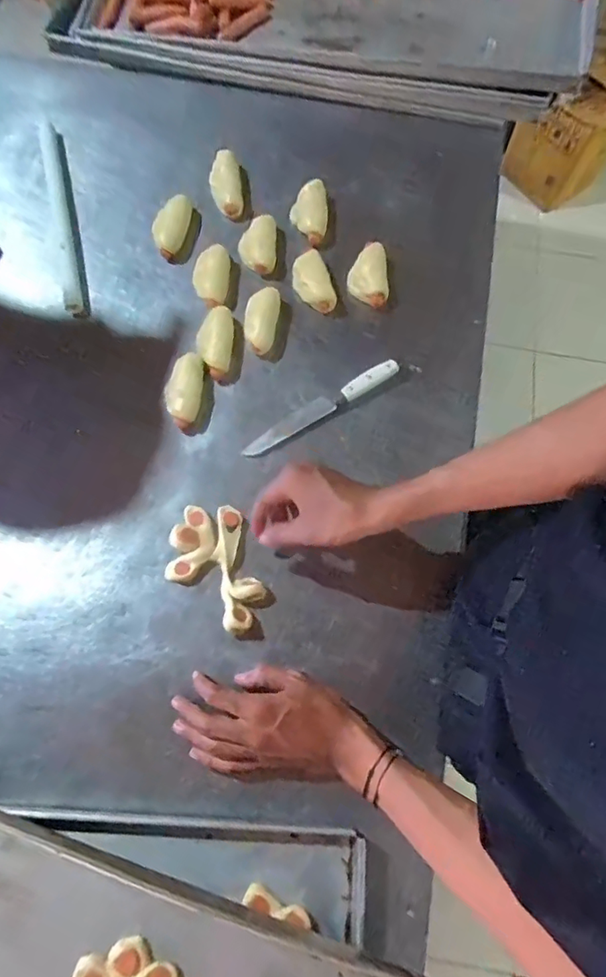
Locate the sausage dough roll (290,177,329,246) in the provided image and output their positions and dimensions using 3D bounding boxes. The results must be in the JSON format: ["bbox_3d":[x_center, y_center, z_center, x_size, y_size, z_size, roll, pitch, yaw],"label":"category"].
[{"bbox_3d":[0.008,-0.366,0.694,0.048,0.034,0.081,-2,73,-1],"label":"sausage dough roll"}]

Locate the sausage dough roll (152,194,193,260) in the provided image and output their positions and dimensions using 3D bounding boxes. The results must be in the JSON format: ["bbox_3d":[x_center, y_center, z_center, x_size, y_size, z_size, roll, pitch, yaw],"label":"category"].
[{"bbox_3d":[-0.173,-0.346,0.686,0.044,0.029,0.087,10,73,2],"label":"sausage dough roll"}]

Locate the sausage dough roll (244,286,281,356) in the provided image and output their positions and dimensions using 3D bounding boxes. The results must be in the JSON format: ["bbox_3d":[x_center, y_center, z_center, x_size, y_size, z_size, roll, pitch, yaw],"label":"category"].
[{"bbox_3d":[-0.051,-0.204,0.635,0.039,0.029,0.077,8,73,2],"label":"sausage dough roll"}]

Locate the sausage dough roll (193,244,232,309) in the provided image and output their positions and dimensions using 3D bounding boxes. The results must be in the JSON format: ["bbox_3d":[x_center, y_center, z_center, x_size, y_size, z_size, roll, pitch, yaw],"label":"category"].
[{"bbox_3d":[-0.116,-0.266,0.658,0.044,0.028,0.079,2,73,0],"label":"sausage dough roll"}]

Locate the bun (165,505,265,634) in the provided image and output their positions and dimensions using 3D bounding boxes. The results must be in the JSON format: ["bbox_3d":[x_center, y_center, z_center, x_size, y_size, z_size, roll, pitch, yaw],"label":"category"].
[{"bbox_3d":[-0.097,0.084,0.549,0.088,0.019,0.142,-18,75,-5],"label":"bun"}]

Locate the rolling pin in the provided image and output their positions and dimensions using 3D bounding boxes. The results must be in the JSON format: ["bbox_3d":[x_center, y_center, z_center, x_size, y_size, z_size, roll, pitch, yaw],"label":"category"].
[{"bbox_3d":[-0.320,-0.361,0.688,0.024,0.021,0.299,-13,74,-5],"label":"rolling pin"}]

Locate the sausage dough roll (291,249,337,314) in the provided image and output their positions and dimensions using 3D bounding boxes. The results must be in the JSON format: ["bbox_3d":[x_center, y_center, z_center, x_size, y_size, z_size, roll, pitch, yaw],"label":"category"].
[{"bbox_3d":[0.012,-0.261,0.661,0.043,0.027,0.085,-16,74,-5],"label":"sausage dough roll"}]

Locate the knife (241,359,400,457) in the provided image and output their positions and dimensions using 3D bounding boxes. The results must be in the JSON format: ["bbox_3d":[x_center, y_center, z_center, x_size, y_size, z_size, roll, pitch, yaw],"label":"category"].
[{"bbox_3d":[0.020,-0.096,0.611,0.203,0.022,0.024,-29,75,-9],"label":"knife"}]

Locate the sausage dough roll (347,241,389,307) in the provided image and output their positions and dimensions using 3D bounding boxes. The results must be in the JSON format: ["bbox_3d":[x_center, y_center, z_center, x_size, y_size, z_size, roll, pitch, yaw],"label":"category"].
[{"bbox_3d":[0.083,-0.271,0.664,0.049,0.029,0.080,-2,73,-1],"label":"sausage dough roll"}]

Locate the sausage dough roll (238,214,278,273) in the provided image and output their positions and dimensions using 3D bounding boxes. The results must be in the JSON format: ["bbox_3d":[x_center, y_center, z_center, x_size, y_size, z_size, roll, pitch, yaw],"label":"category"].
[{"bbox_3d":[-0.059,-0.317,0.673,0.051,0.037,0.077,0,73,-1],"label":"sausage dough roll"}]

